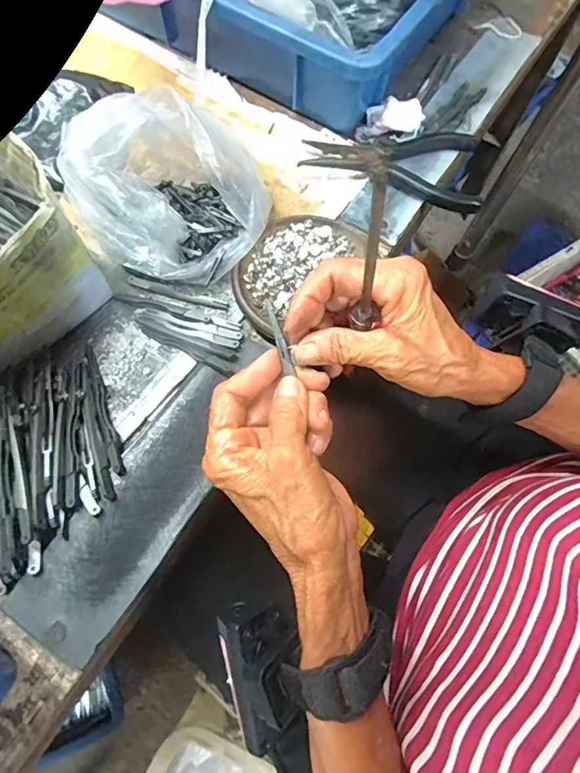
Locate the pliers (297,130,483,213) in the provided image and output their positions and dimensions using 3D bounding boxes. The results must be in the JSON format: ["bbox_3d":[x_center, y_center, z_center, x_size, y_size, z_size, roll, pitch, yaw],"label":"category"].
[{"bbox_3d":[0.093,-0.203,0.396,0.151,0.016,0.085,18,68,4],"label":"pliers"}]

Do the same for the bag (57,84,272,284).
[{"bbox_3d":[-0.082,-0.141,0.321,0.130,0.084,0.109,-4,68,-5],"label":"bag"}]

